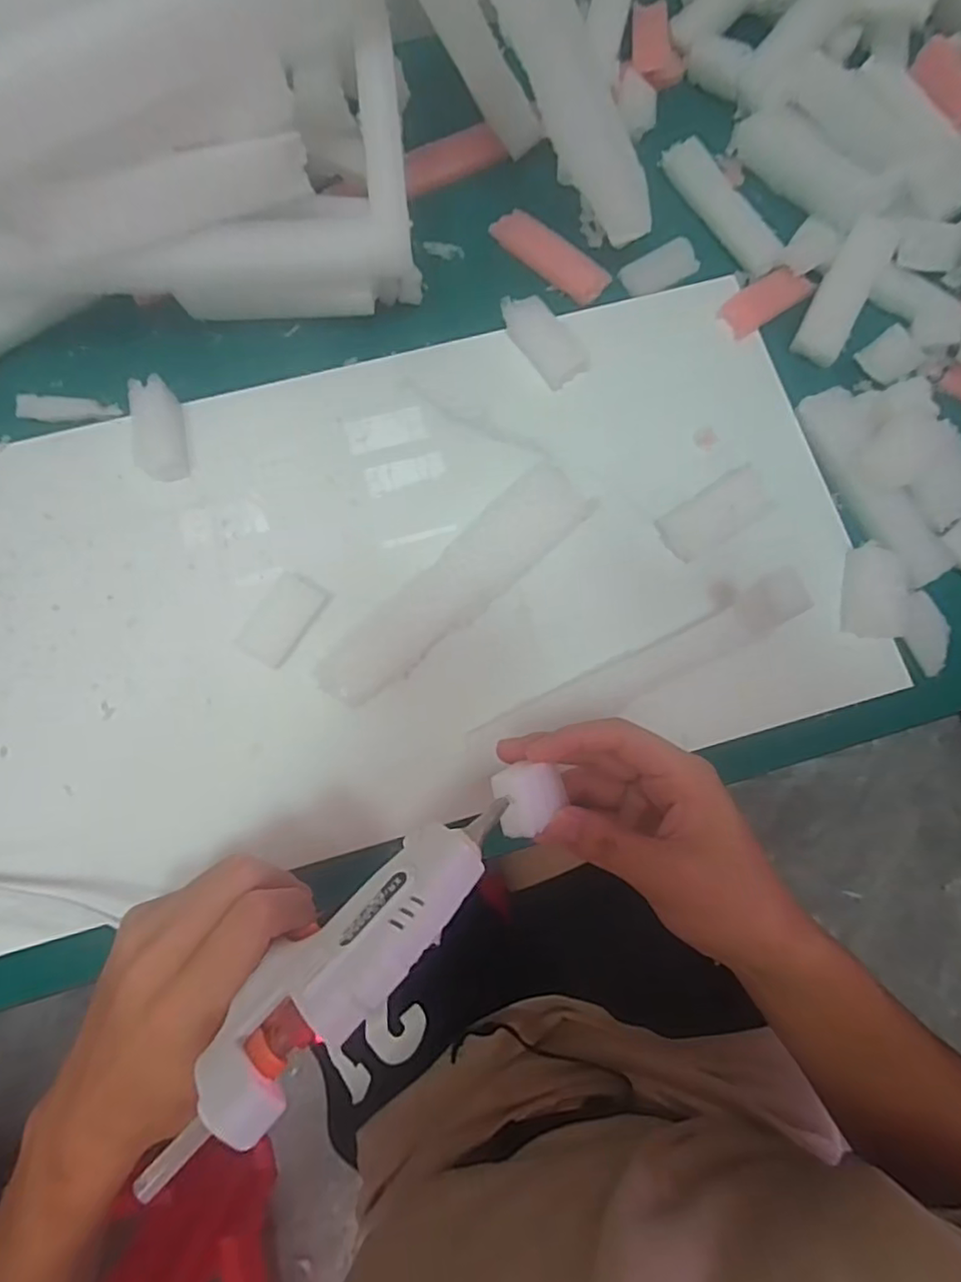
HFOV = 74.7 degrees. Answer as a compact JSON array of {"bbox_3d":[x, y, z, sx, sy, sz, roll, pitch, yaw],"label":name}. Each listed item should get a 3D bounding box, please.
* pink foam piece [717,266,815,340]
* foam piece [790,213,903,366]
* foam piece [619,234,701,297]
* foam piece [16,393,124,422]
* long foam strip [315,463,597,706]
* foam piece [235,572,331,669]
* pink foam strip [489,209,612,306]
[{"bbox_3d":[0.194,-0.233,0.430,0.061,0.006,0.031,-32,80,-7],"label":"pink foam piece"},{"bbox_3d":[0.242,-0.233,0.418,0.031,0.013,0.099,26,93,5],"label":"foam piece"},{"bbox_3d":[0.127,-0.261,0.441,0.056,0.009,0.027,-29,79,-6],"label":"foam piece"},{"bbox_3d":[-0.264,-0.150,0.405,0.065,0.008,0.017,3,78,0],"label":"foam piece"},{"bbox_3d":[-0.013,-0.035,0.374,0.190,0.010,0.041,-42,81,-8],"label":"long foam strip"},{"bbox_3d":[-0.116,-0.013,0.370,0.032,0.004,0.053,31,79,6],"label":"foam piece"},{"bbox_3d":[0.049,-0.270,0.442,0.091,0.006,0.027,42,81,8],"label":"pink foam strip"}]

